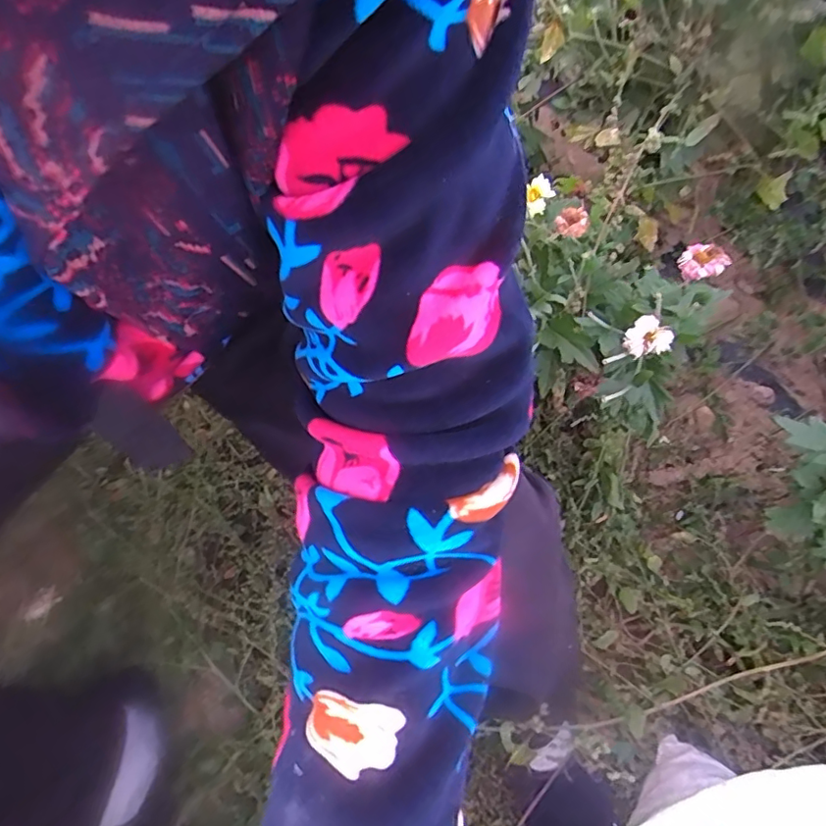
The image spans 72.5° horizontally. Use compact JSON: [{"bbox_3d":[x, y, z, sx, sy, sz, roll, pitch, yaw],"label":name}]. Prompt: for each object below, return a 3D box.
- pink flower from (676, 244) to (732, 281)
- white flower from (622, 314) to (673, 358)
[{"bbox_3d":[0.185,-0.095,0.363,0.027,0.019,0.024,38,72,15],"label":"pink flower"},{"bbox_3d":[0.170,-0.054,0.406,0.029,0.024,0.022,28,69,11],"label":"white flower"}]

